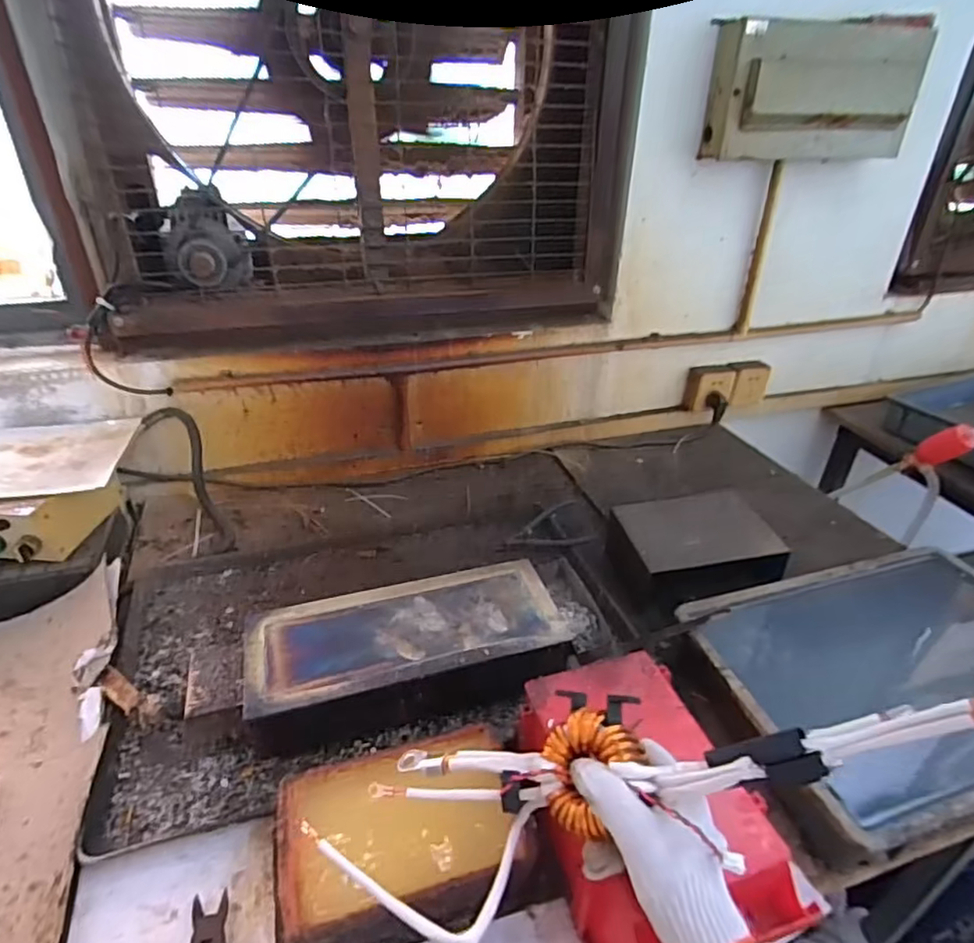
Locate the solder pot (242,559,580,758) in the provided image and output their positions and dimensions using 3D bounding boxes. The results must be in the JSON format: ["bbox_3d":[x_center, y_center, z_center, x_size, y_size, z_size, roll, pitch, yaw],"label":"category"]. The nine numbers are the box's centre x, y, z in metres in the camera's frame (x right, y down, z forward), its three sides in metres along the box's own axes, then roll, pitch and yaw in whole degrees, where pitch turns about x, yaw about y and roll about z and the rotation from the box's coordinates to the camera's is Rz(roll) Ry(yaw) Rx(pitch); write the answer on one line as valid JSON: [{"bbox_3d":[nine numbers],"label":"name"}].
[{"bbox_3d":[-0.087,0.208,0.686,0.343,0.094,0.158,-8,33,-15],"label":"solder pot"}]

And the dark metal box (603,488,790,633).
[{"bbox_3d":[0.297,0.129,0.870,0.205,0.112,0.168,-6,33,-13],"label":"dark metal box"}]

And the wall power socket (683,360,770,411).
[{"bbox_3d":[0.508,-0.175,1.252,0.189,0.093,0.053,-6,33,-13],"label":"wall power socket"}]

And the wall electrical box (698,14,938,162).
[{"bbox_3d":[0.532,-0.617,0.972,0.349,0.190,0.111,-12,34,-21],"label":"wall electrical box"}]

